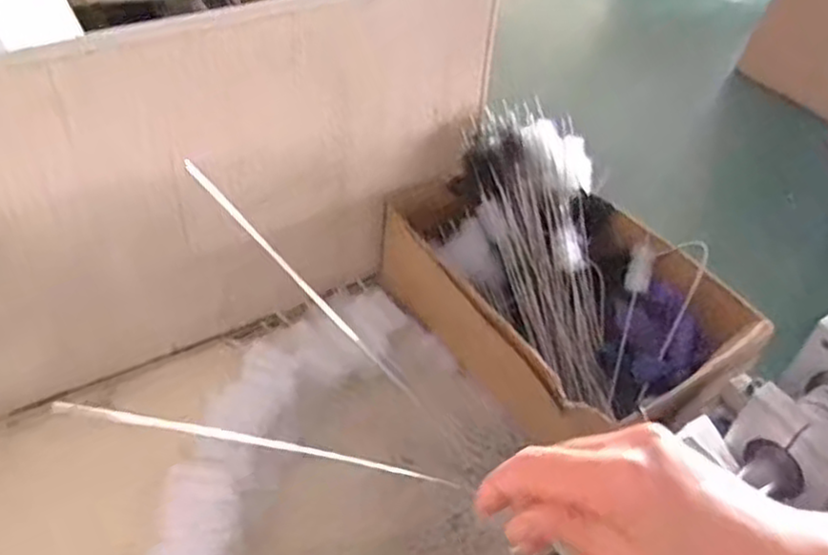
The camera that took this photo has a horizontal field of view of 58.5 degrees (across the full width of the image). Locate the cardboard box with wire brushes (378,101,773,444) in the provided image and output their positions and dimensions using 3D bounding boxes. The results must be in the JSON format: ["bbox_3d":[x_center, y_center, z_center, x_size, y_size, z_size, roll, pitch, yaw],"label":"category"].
[{"bbox_3d":[0.125,0.004,0.615,0.198,0.125,0.287,-21,49,-28],"label":"cardboard box with wire brushes"}]

